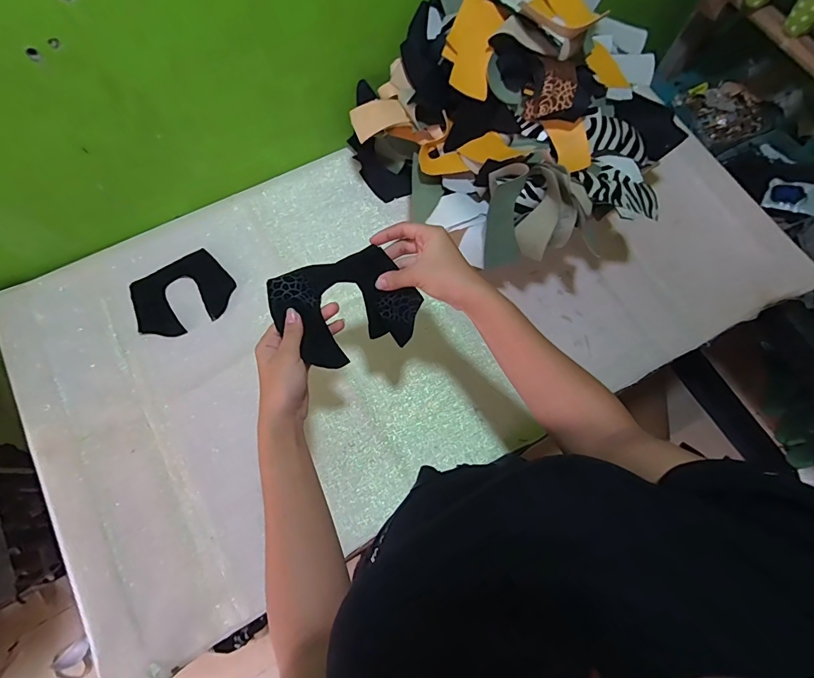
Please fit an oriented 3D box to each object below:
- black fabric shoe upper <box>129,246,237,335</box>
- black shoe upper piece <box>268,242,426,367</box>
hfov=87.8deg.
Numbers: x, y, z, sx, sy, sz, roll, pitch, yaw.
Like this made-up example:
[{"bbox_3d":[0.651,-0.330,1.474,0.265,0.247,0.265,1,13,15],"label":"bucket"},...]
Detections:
[{"bbox_3d":[-0.353,-0.071,0.666,0.149,0.004,0.119,-30,76,-11],"label":"black fabric shoe upper"},{"bbox_3d":[-0.062,-0.032,0.449,0.144,0.021,0.108,-22,104,-13],"label":"black shoe upper piece"}]

